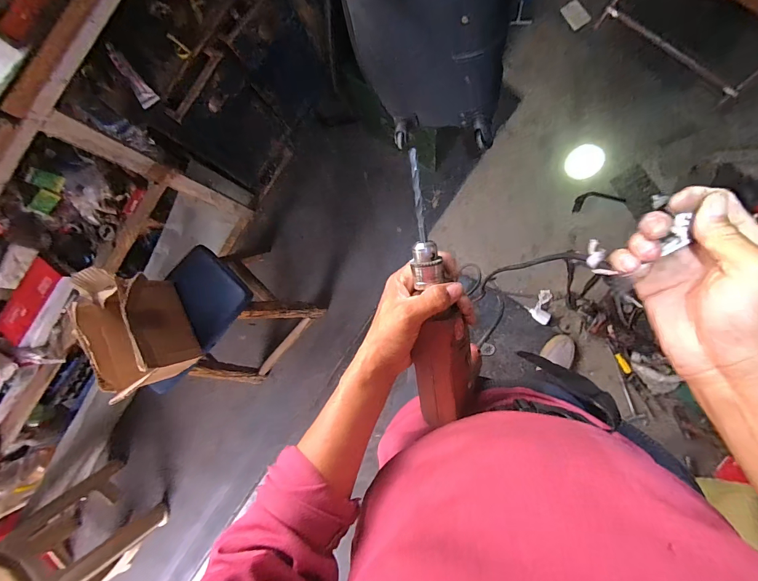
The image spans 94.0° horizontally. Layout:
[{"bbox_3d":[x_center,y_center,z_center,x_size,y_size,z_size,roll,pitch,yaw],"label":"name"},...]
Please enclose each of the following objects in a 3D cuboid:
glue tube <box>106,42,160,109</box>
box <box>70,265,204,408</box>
[{"bbox_3d":[-0.518,-0.446,0.737,0.035,0.023,0.124,-29,115,6],"label":"glue tube"},{"bbox_3d":[-0.498,0.078,0.732,0.131,0.161,0.245,-14,88,7],"label":"box"}]

